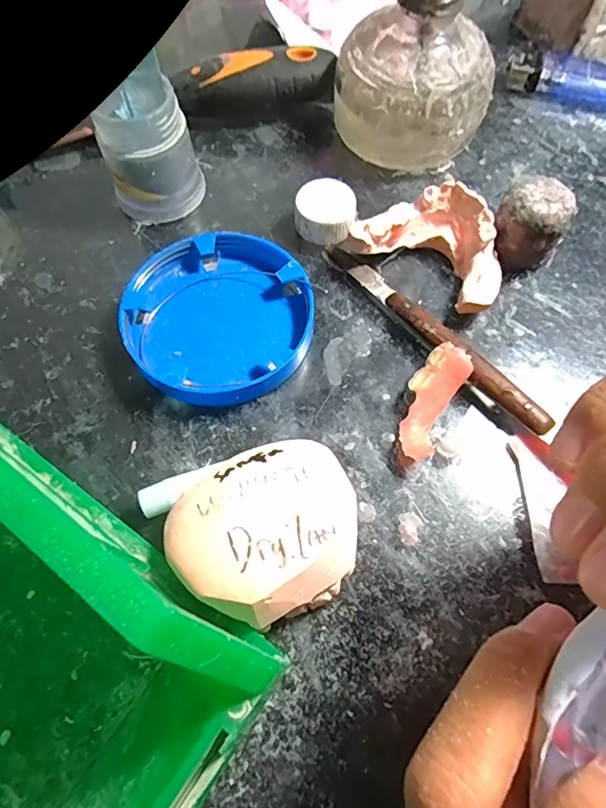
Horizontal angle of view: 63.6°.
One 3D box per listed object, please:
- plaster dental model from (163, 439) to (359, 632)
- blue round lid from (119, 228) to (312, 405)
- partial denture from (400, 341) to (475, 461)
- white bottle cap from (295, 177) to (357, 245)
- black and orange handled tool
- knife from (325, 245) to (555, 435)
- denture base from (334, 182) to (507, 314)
[{"bbox_3d":[-0.011,0.043,0.165,0.061,0.031,0.052,-27,67,-10],"label":"plaster dental model"},{"bbox_3d":[-0.035,-0.038,0.211,0.078,0.015,0.078,-1,65,1],"label":"blue round lid"},{"bbox_3d":[0.049,-0.001,0.193,0.018,0.016,0.047,27,69,13],"label":"partial denture"},{"bbox_3d":[0.011,-0.091,0.234,0.026,0.017,0.026,-1,65,1],"label":"white bottle cap"},{"bbox_3d":[-0.026,-0.169,0.265,0.088,0.029,0.024,-6,65,-1],"label":"black and orange handled tool"},{"bbox_3d":[0.053,-0.032,0.209,0.012,0.012,0.123,-35,69,-14],"label":"knife"},{"bbox_3d":[0.058,-0.071,0.218,0.066,0.026,0.046,30,69,14],"label":"denture base"}]

